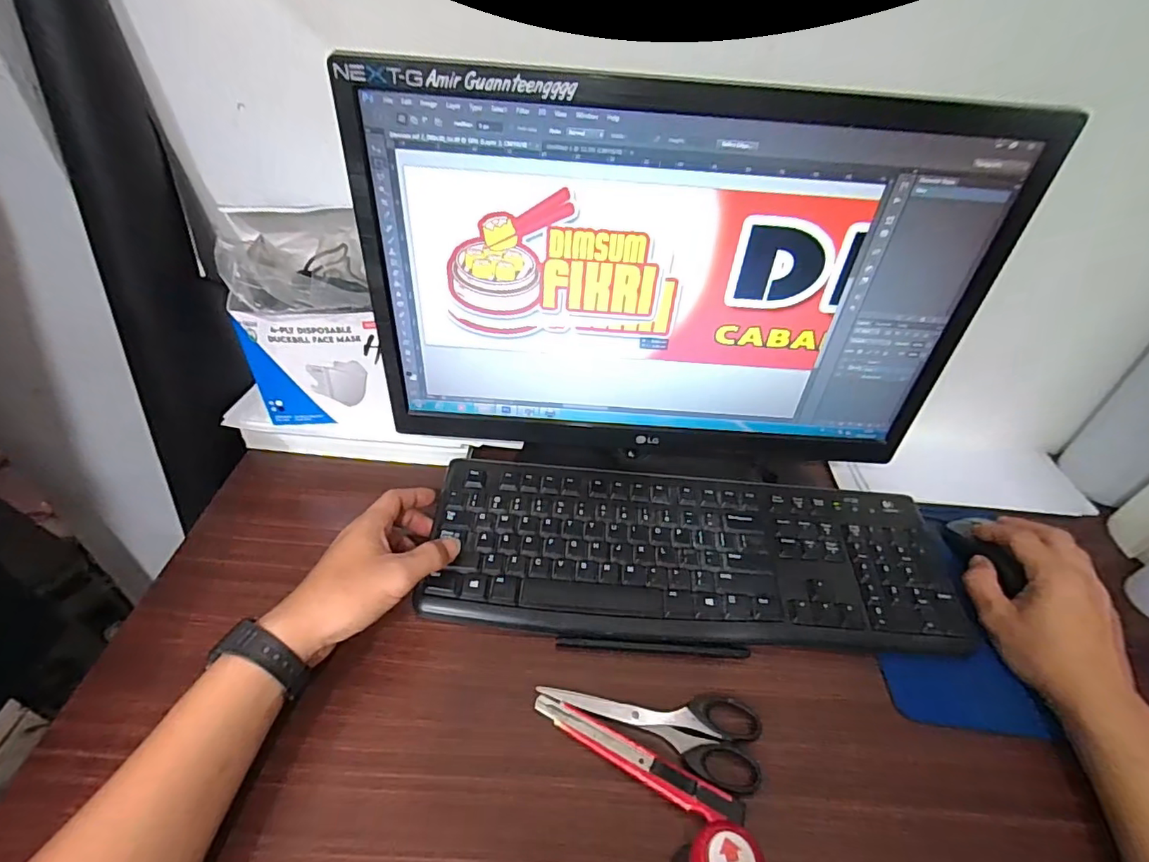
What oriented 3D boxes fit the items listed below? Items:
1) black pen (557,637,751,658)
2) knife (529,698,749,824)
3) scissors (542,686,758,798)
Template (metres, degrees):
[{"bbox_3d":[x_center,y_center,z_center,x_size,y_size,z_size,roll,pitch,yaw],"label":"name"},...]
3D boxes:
[{"bbox_3d":[0.060,0.167,0.404,0.145,0.004,0.008,5,42,-1],"label":"black pen"},{"bbox_3d":[0.038,0.213,0.344,0.143,0.014,0.019,22,45,16],"label":"knife"},{"bbox_3d":[0.053,0.200,0.366,0.151,0.009,0.055,13,43,7],"label":"scissors"}]

